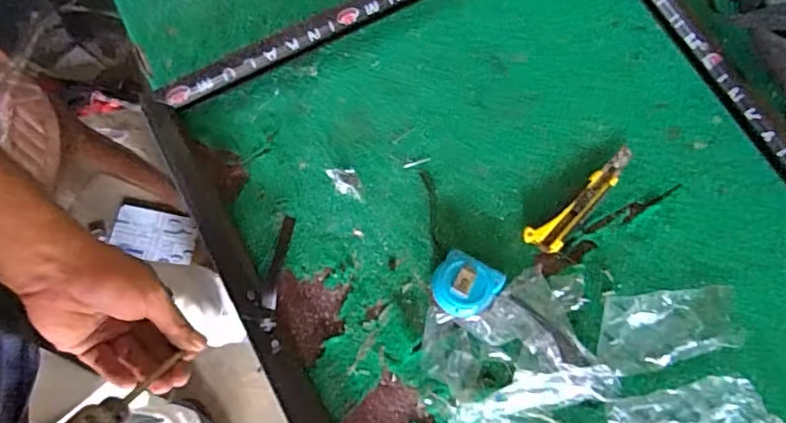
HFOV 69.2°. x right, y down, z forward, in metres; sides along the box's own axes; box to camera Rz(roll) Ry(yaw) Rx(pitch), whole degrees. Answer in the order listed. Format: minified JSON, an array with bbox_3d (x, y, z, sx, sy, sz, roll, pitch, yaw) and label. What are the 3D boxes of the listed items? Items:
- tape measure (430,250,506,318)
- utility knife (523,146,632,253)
[{"bbox_3d":[0.079,0.084,0.634,0.068,0.036,0.068,31,75,9],"label":"tape measure"},{"bbox_3d":[0.226,-0.015,0.674,0.172,0.017,0.038,-42,77,-12],"label":"utility knife"}]

